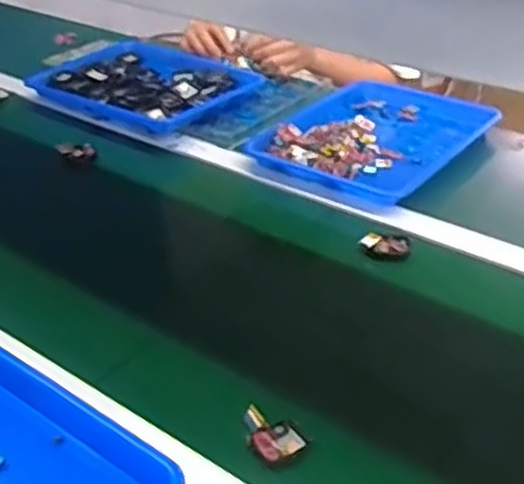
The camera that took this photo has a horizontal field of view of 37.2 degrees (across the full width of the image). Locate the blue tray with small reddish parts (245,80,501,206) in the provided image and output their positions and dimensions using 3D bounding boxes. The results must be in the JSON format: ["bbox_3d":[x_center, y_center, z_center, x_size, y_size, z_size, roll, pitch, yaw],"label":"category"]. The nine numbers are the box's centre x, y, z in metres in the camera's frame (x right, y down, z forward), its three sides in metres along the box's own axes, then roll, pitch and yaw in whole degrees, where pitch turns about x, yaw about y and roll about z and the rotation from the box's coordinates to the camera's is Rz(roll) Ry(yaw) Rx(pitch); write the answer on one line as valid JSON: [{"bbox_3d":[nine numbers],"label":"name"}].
[{"bbox_3d":[0.165,-0.152,1.122,0.258,0.037,0.331,22,40,31],"label":"blue tray with small reddish parts"}]

